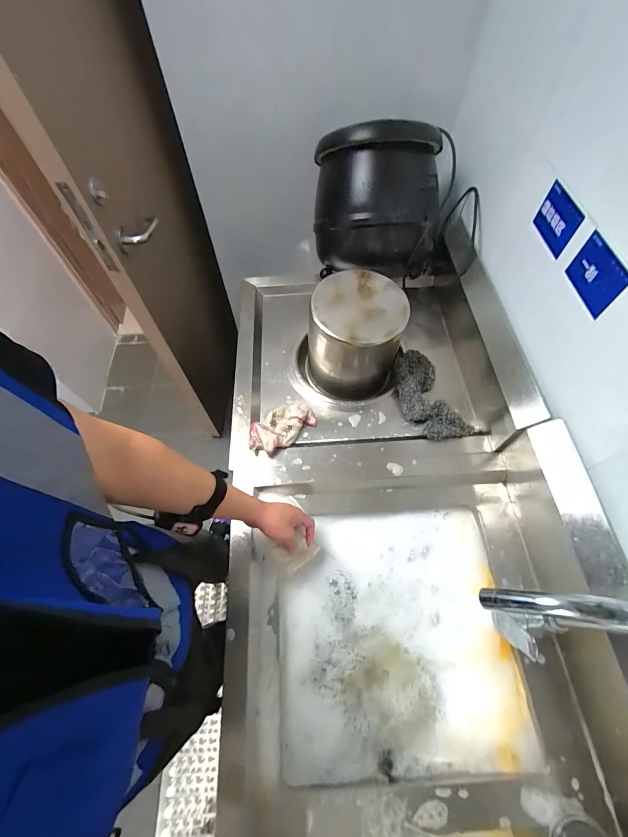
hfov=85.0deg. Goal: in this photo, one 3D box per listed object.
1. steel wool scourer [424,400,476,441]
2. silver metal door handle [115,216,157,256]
[{"bbox_3d":[0.293,0.014,0.734,0.096,0.019,0.083,19,63,11],"label":"steel wool scourer"},{"bbox_3d":[-0.406,-0.428,0.785,0.042,0.039,0.120,26,65,14],"label":"silver metal door handle"}]

